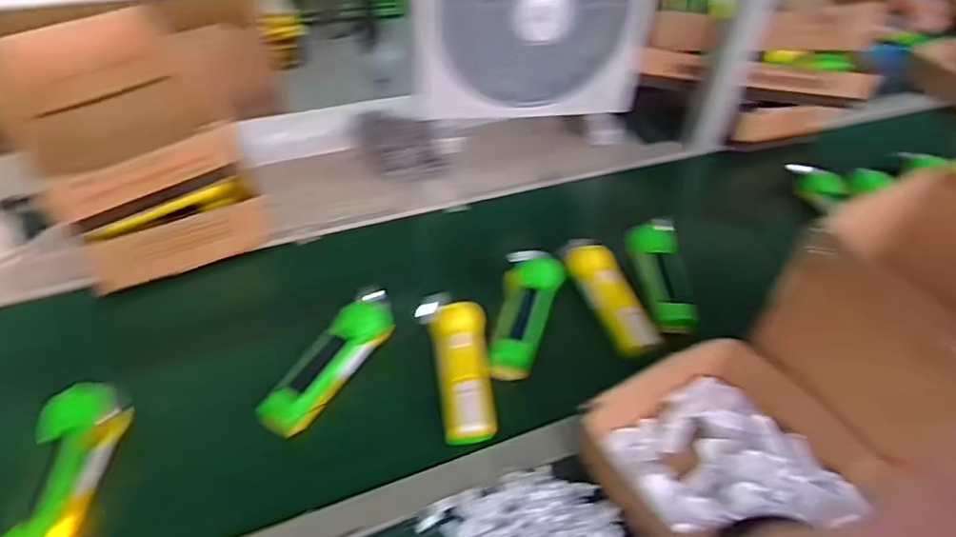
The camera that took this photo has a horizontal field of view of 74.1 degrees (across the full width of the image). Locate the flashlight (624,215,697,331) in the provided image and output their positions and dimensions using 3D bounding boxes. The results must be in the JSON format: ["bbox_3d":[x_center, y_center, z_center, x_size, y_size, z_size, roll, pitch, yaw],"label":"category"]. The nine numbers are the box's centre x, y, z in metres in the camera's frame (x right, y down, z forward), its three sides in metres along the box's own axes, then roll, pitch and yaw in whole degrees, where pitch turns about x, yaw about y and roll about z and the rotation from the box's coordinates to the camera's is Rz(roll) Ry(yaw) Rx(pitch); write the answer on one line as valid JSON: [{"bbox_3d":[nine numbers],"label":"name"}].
[{"bbox_3d":[0.251,-0.003,0.870,0.064,0.061,0.213,5,42,-1],"label":"flashlight"}]

